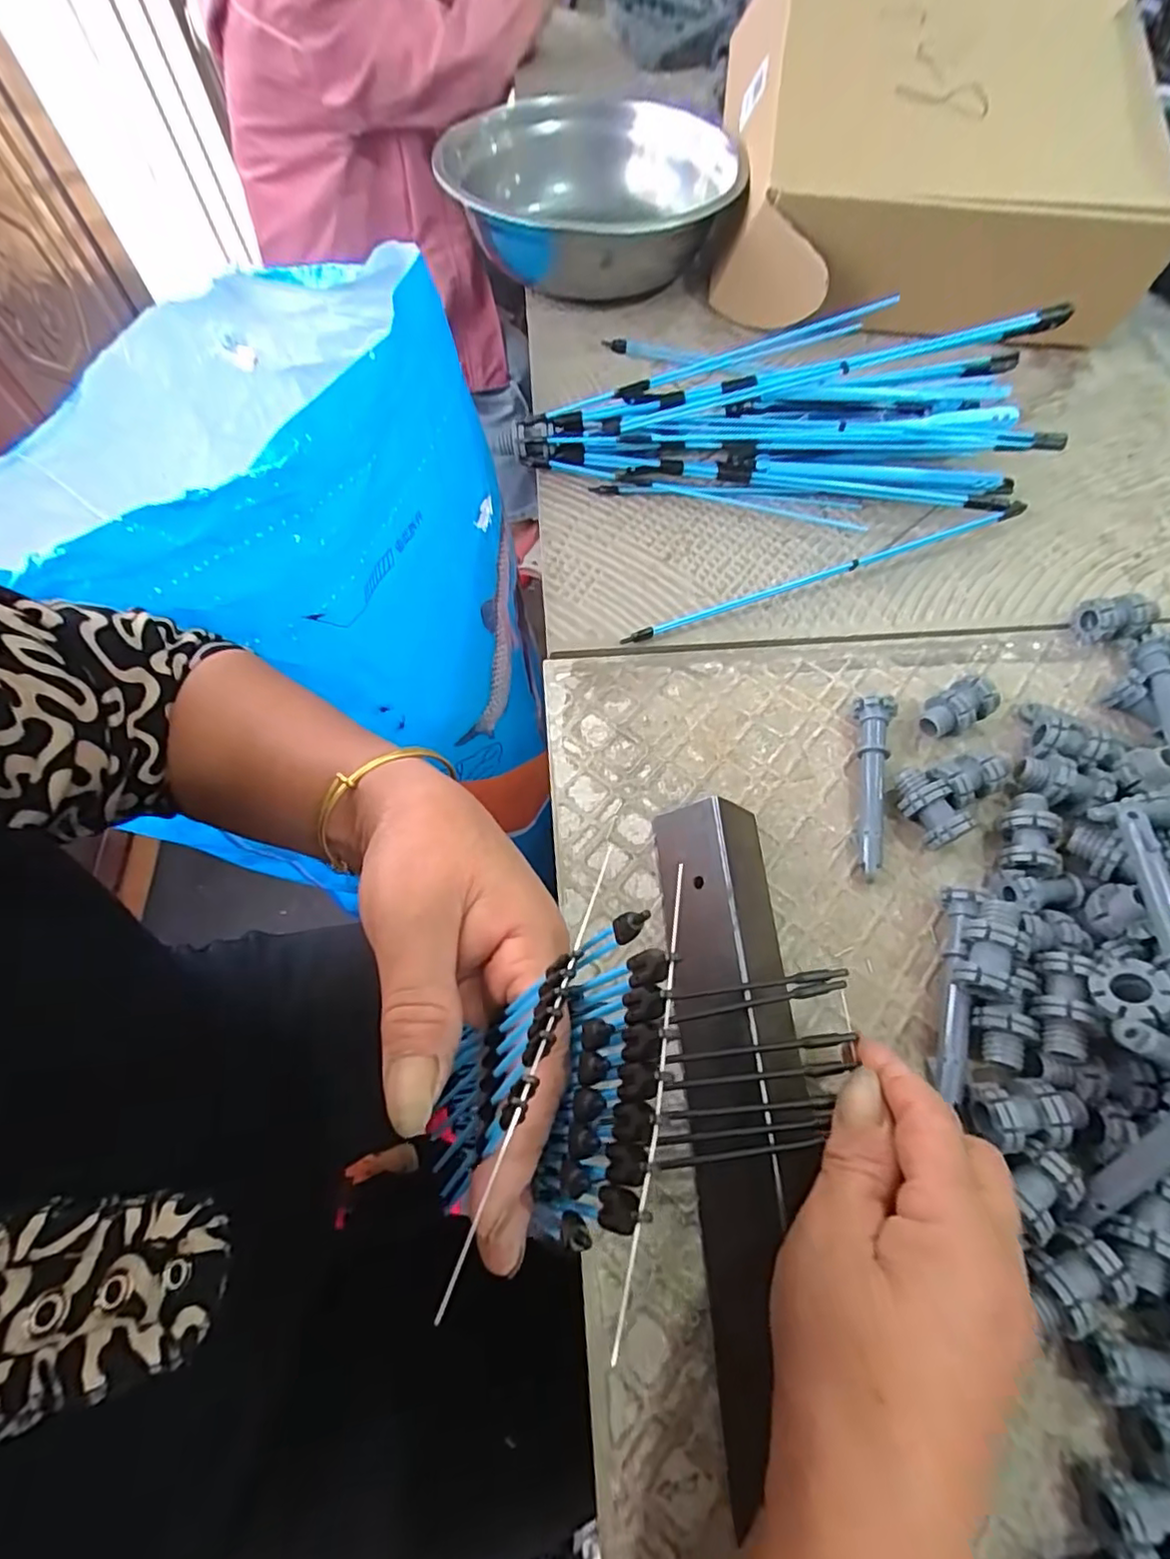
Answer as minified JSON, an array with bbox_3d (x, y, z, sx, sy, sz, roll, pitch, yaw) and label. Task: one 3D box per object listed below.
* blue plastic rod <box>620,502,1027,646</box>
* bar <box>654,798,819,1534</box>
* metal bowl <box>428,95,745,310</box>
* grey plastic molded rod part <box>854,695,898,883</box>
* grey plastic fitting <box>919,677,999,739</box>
[{"bbox_3d":[0.141,-0.121,0.360,0.254,0.011,0.011,-19,65,-8],"label":"blue plastic rod"},{"bbox_3d":[0.064,0.154,0.223,0.047,0.030,0.309,-3,64,0],"label":"bar"},{"bbox_3d":[0.001,-0.469,0.497,0.213,0.069,0.213,-4,64,-1],"label":"metal bowl"},{"bbox_3d":[0.141,0.003,0.302,0.017,0.020,0.091,9,65,5],"label":"grey plastic molded rod part"},{"bbox_3d":[0.190,-0.034,0.318,0.036,0.024,0.022,-32,68,-14],"label":"grey plastic fitting"}]

